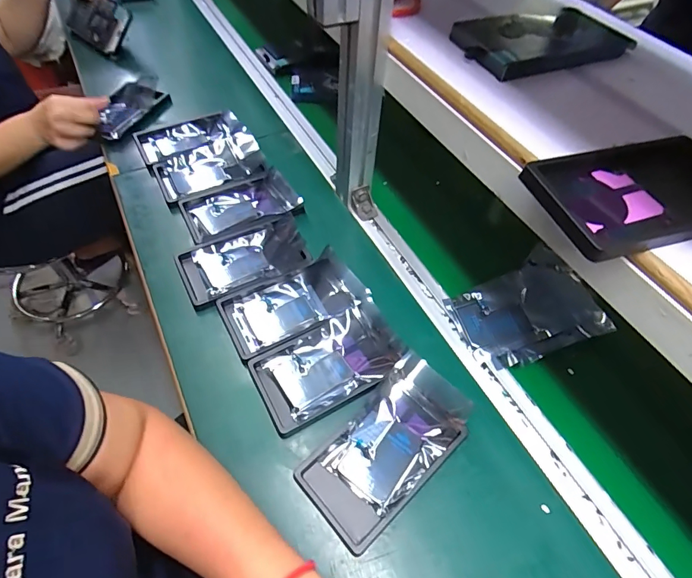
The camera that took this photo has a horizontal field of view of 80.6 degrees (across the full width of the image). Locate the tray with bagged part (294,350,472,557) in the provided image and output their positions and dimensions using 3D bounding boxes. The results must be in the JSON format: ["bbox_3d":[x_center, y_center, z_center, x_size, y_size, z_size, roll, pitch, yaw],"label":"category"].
[{"bbox_3d":[0.043,0.155,0.404,0.176,0.029,0.095,-37,64,-27],"label":"tray with bagged part"}]

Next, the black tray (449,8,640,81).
[{"bbox_3d":[0.208,-0.270,0.440,0.175,0.030,0.094,-17,57,-16],"label":"black tray"}]

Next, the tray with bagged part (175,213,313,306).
[{"bbox_3d":[-0.133,-0.047,0.529,0.159,0.034,0.095,-19,57,-18],"label":"tray with bagged part"}]

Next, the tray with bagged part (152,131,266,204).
[{"bbox_3d":[-0.208,-0.189,0.631,0.158,0.028,0.096,-22,58,-19],"label":"tray with bagged part"}]

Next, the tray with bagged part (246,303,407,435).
[{"bbox_3d":[-0.019,0.080,0.452,0.155,0.025,0.094,-23,59,-20],"label":"tray with bagged part"}]

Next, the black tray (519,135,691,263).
[{"bbox_3d":[0.226,-0.073,0.310,0.163,0.015,0.096,-13,56,-13],"label":"black tray"}]

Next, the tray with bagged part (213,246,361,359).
[{"bbox_3d":[-0.067,0.013,0.494,0.157,0.030,0.092,-23,59,-20],"label":"tray with bagged part"}]

